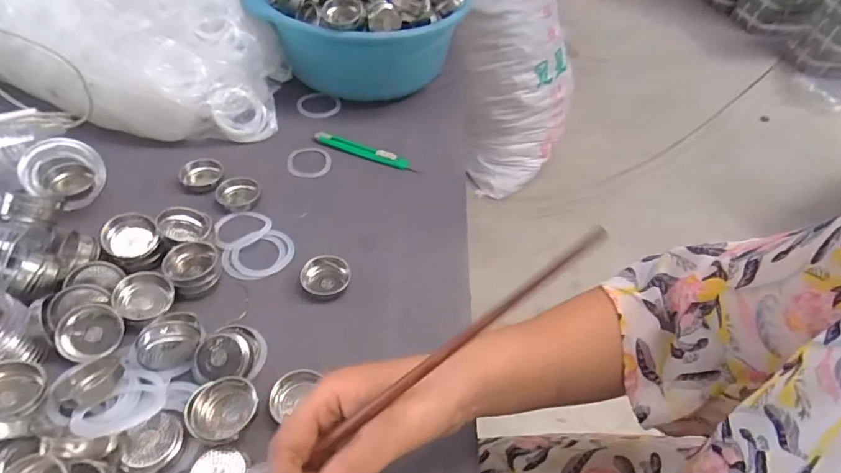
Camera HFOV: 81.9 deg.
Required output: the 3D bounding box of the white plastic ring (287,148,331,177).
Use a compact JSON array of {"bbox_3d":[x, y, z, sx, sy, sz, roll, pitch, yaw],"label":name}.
[{"bbox_3d":[-0.132,-0.087,0.575,0.051,0.007,0.059,1,46,-4],"label":"white plastic ring"}]

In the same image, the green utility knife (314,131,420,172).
[{"bbox_3d":[-0.068,-0.105,0.591,0.133,0.013,0.017,19,48,13],"label":"green utility knife"}]

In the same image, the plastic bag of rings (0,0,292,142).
[{"bbox_3d":[-0.413,-0.266,0.600,0.476,0.167,0.239,5,46,-1],"label":"plastic bag of rings"}]

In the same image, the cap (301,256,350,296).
[{"bbox_3d":[-0.088,0.035,0.453,0.044,0.015,0.044,3,46,-3],"label":"cap"}]

